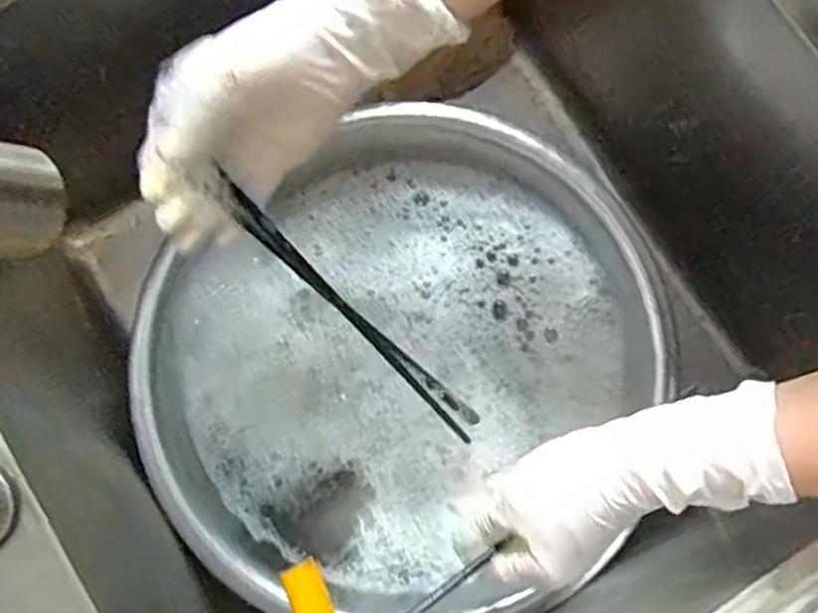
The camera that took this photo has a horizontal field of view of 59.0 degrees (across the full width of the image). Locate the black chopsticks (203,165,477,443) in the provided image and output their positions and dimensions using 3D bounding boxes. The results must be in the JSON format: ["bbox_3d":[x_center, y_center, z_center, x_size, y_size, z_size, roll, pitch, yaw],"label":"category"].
[{"bbox_3d":[-0.030,0.010,0.442,0.018,0.021,0.229,-50,117,-9],"label":"black chopsticks"}]

